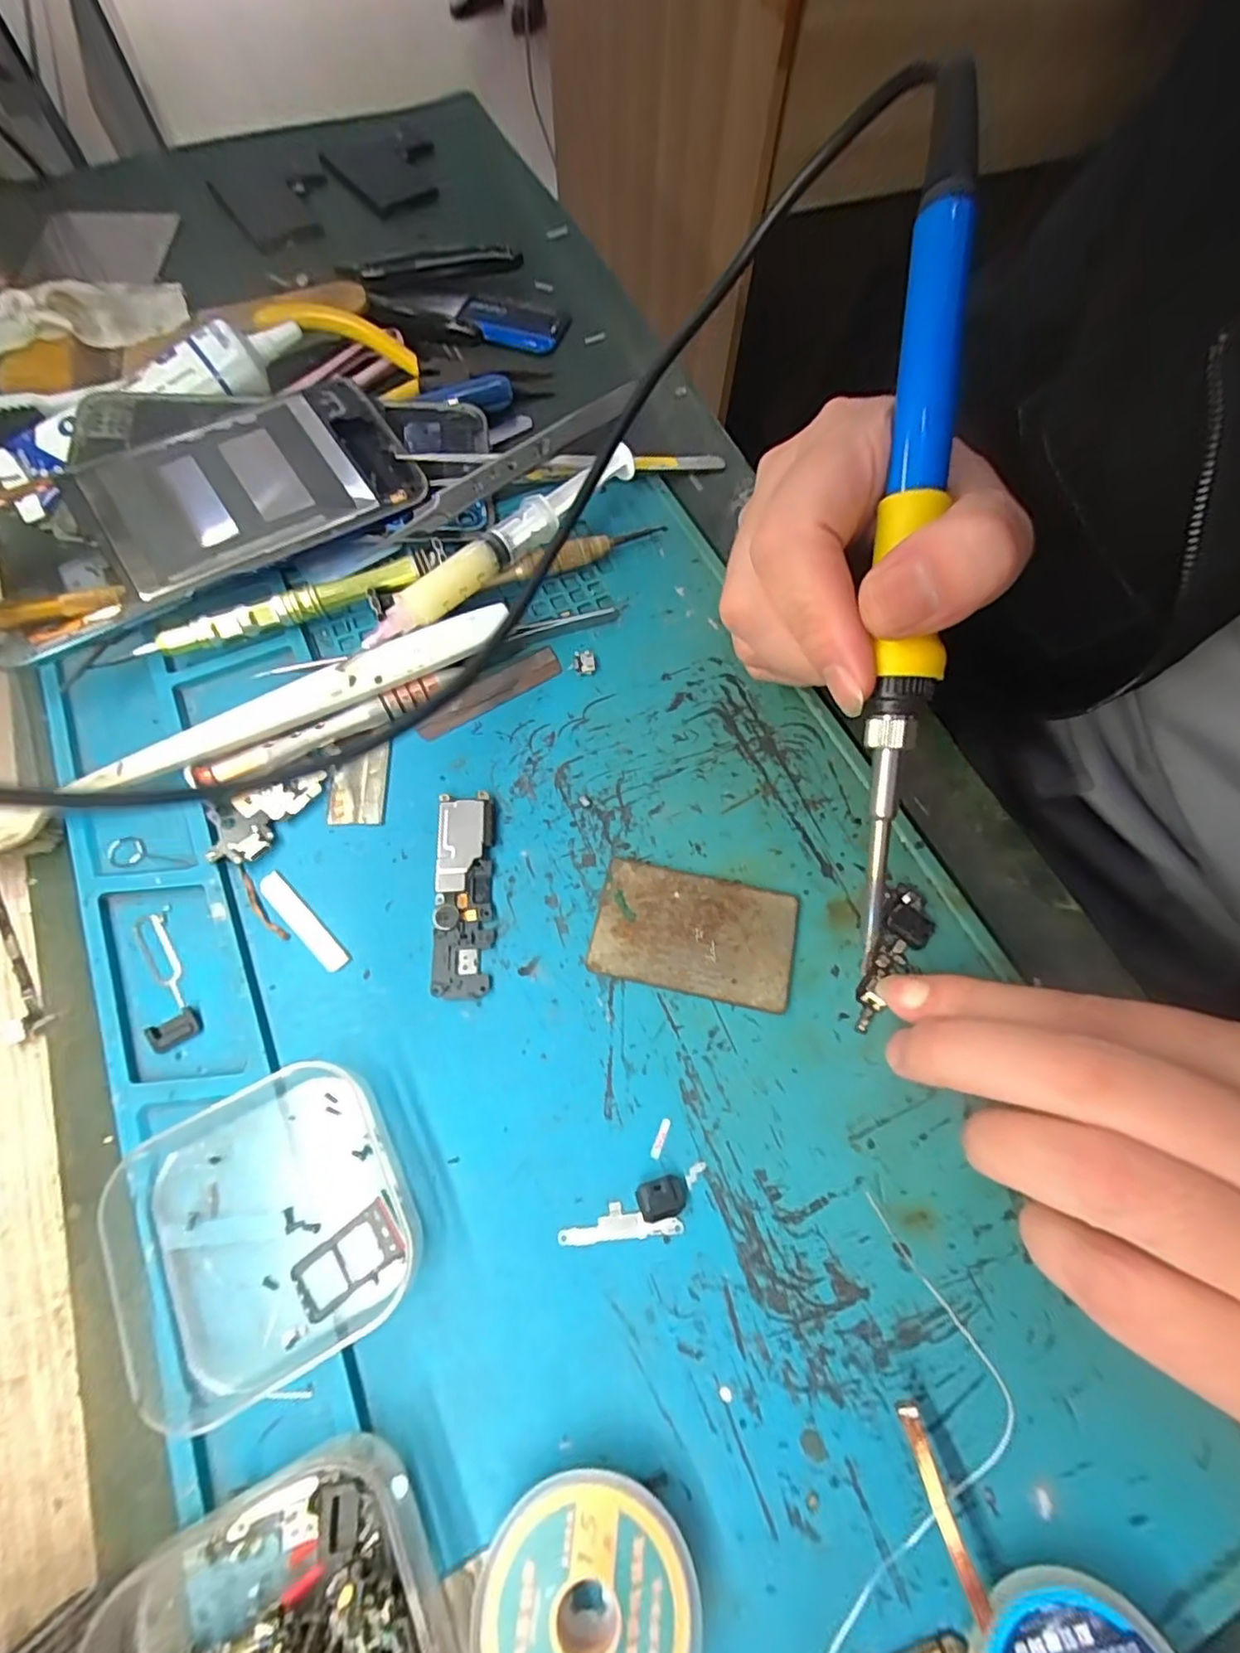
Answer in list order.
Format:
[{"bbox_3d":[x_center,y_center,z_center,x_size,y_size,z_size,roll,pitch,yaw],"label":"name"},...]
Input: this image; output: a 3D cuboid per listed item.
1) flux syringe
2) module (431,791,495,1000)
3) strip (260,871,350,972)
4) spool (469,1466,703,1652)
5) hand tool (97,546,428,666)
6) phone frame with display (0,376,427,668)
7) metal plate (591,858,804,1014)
[{"bbox_3d":[-0.040,-0.105,0.227,0.127,0.011,0.013,-42,74,-16],"label":"flux syringe"},{"bbox_3d":[-0.049,0.020,0.195,0.018,0.005,0.064,-3,68,-2],"label":"module"},{"bbox_3d":[-0.098,0.029,0.190,0.039,0.004,0.008,42,73,15],"label":"strip"},{"bbox_3d":[-0.007,0.163,0.131,0.044,0.014,0.044,0,68,-1],"label":"spool"},{"bbox_3d":[-0.119,-0.078,0.225,0.107,0.015,0.011,-21,69,-9],"label":"hand tool"},{"bbox_3d":[-0.160,-0.121,0.231,0.158,0.011,0.079,-32,71,-13],"label":"phone frame with display"},{"bbox_3d":[0.023,0.033,0.192,0.059,0.004,0.037,12,68,4],"label":"metal plate"}]

